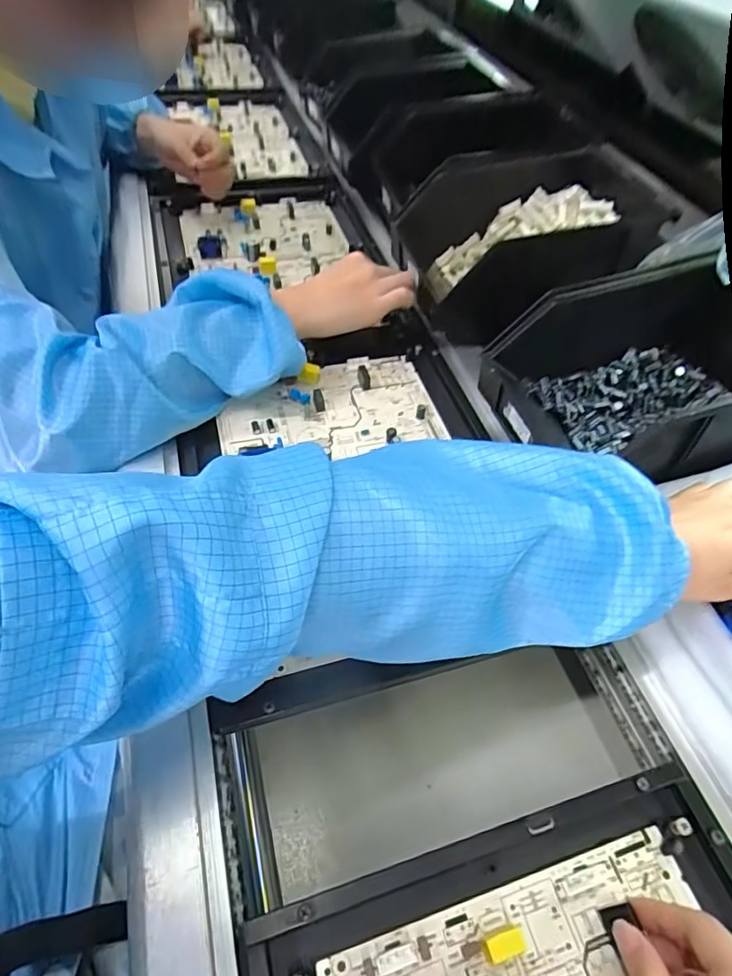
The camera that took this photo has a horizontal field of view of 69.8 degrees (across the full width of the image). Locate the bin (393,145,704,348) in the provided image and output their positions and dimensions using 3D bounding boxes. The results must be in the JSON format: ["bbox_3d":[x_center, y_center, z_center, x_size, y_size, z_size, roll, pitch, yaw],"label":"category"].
[{"bbox_3d":[0.155,-0.245,0.549,0.221,0.141,0.154,-9,56,-11],"label":"bin"}]

